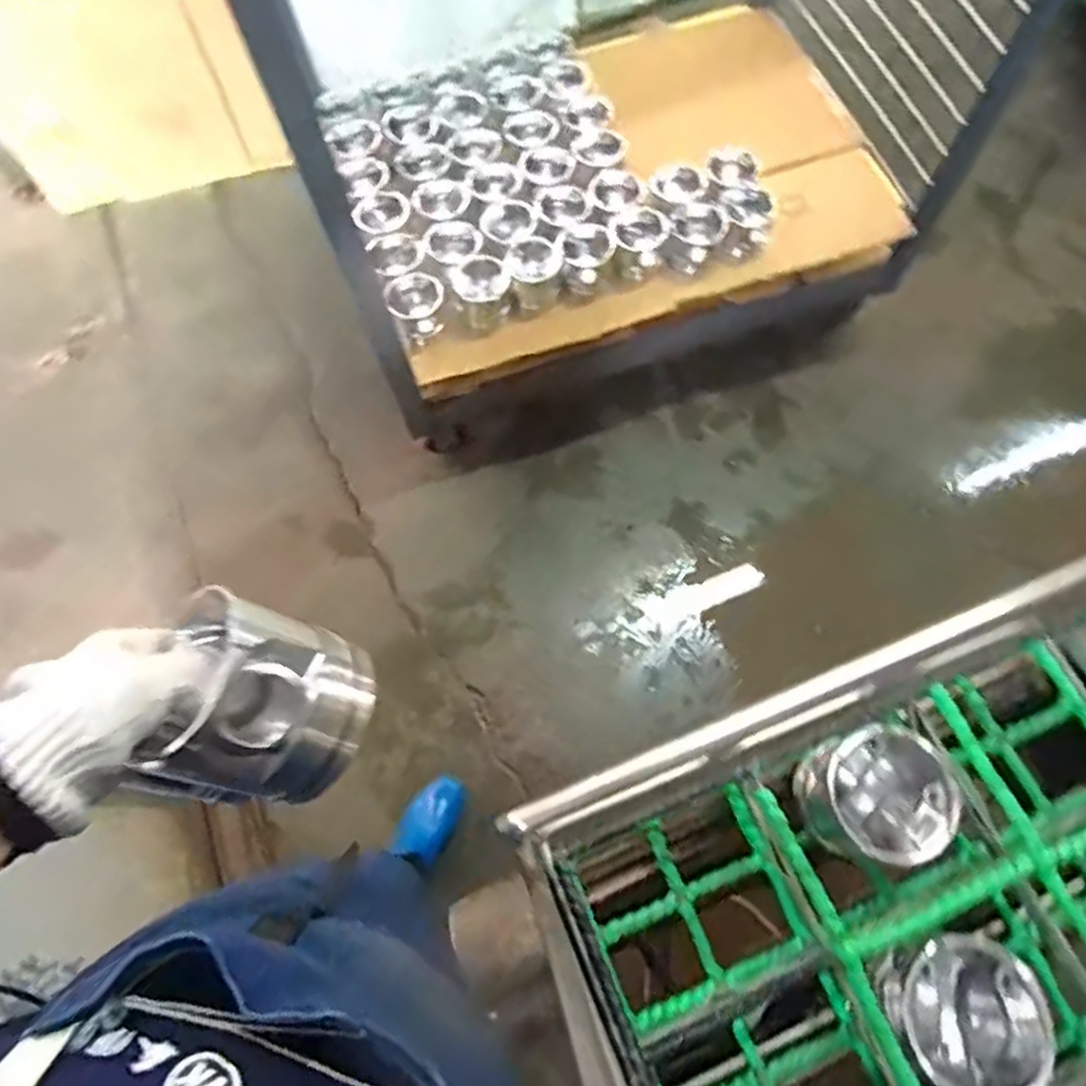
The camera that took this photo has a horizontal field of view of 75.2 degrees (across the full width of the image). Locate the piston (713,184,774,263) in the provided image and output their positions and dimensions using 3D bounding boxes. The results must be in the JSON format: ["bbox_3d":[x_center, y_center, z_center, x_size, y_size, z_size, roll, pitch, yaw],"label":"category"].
[{"bbox_3d":[0.354,-0.568,1.262,0.088,0.100,0.090,-1,67,2],"label":"piston"}]

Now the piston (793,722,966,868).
[{"bbox_3d":[0.259,0.197,0.552,0.097,0.089,0.091,-1,67,2],"label":"piston"}]

